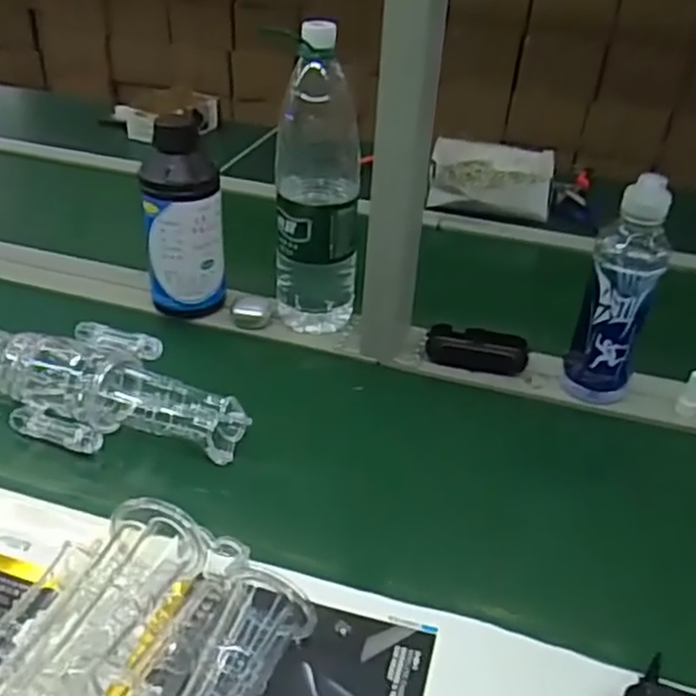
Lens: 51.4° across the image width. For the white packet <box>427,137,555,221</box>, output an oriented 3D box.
[{"bbox_3d":[0.245,-0.295,1.240,0.205,0.051,0.226,9,35,6],"label":"white packet"}]

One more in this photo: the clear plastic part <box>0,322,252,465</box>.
[{"bbox_3d":[-0.243,0.035,0.692,0.298,0.054,0.118,17,37,17],"label":"clear plastic part"}]

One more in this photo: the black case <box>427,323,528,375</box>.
[{"bbox_3d":[0.145,0.002,0.820,0.112,0.029,0.051,6,35,2],"label":"black case"}]

